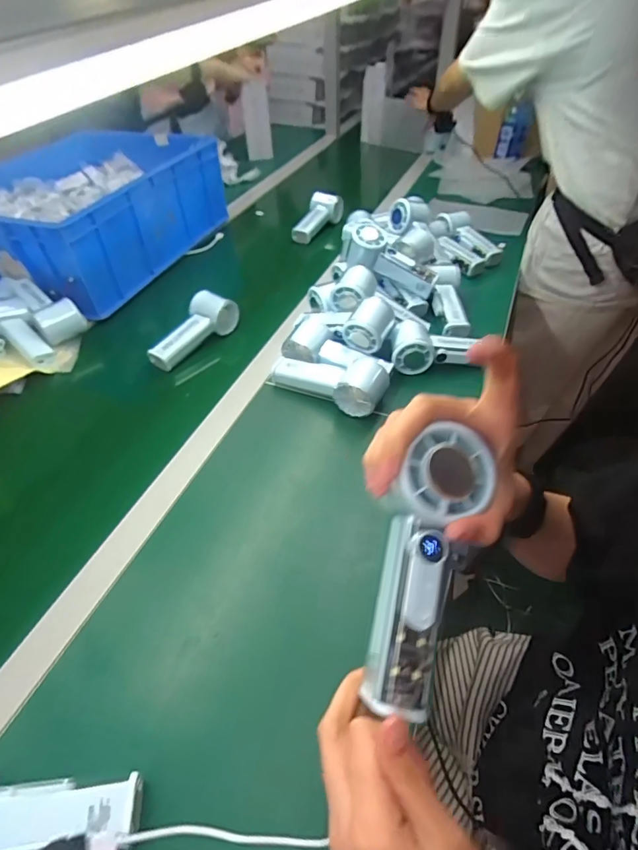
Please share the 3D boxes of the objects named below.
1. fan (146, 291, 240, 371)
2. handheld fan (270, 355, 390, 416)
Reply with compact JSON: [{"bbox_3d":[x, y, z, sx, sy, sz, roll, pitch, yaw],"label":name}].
[{"bbox_3d":[-0.188,-0.146,0.680,0.047,0.059,0.146,22,51,22],"label":"fan"},{"bbox_3d":[0.012,-0.062,0.599,0.158,0.060,0.058,21,51,21],"label":"handheld fan"}]

